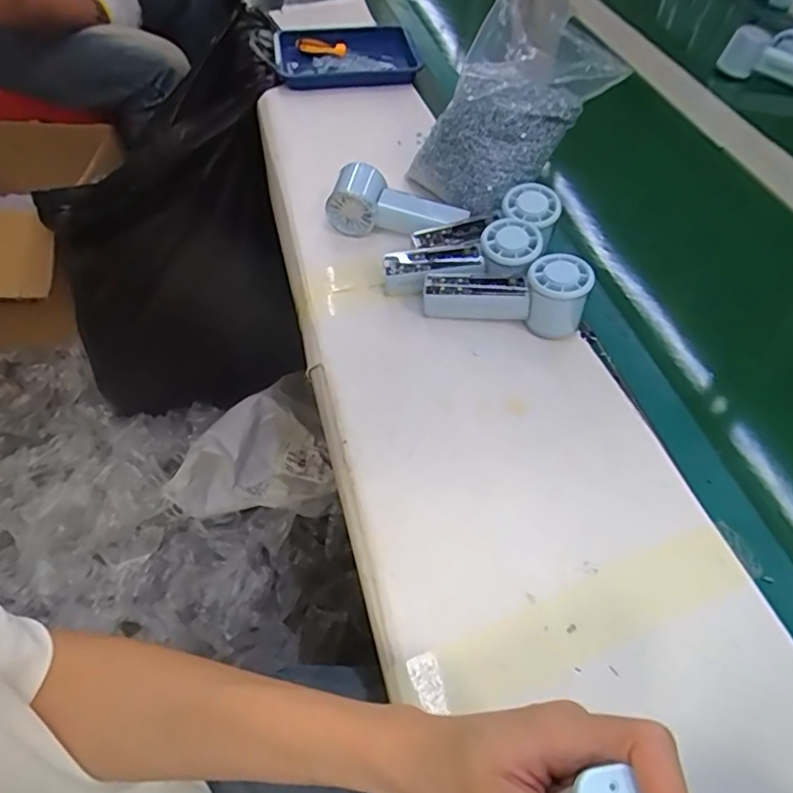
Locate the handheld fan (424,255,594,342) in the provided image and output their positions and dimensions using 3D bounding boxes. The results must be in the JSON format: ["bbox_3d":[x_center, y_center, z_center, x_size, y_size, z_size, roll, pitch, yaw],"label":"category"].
[{"bbox_3d":[0.099,-0.096,0.537,0.147,0.064,0.052,7,53,4],"label":"handheld fan"}]

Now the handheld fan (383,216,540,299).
[{"bbox_3d":[0.059,-0.134,0.551,0.149,0.035,0.062,-11,52,11],"label":"handheld fan"}]

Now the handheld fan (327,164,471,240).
[{"bbox_3d":[0.000,-0.205,0.619,0.143,0.057,0.052,6,53,3],"label":"handheld fan"}]

